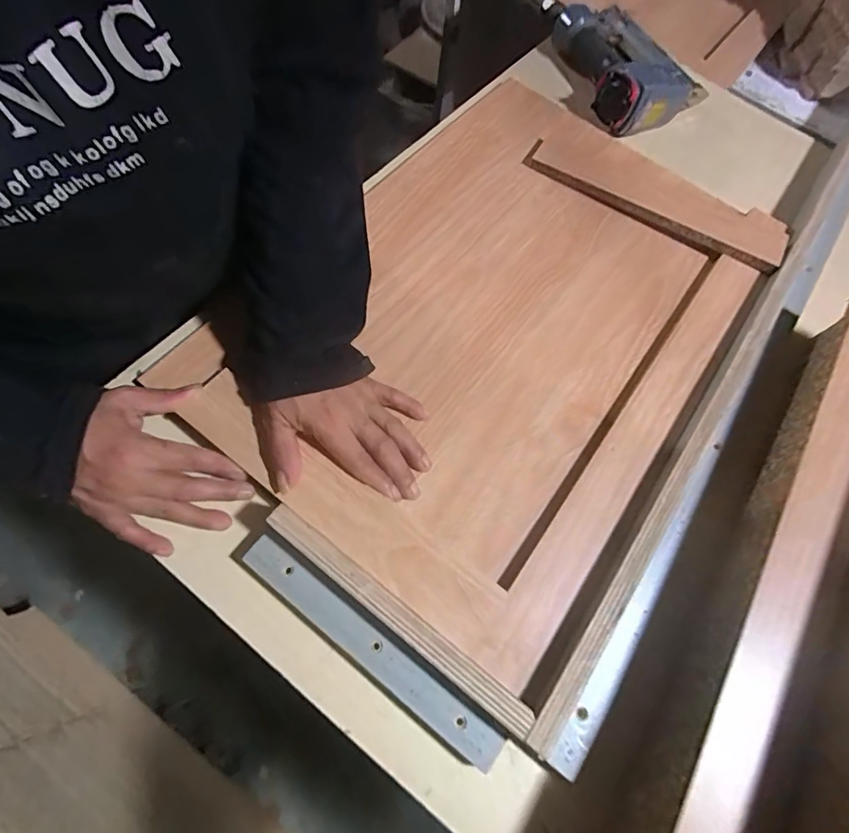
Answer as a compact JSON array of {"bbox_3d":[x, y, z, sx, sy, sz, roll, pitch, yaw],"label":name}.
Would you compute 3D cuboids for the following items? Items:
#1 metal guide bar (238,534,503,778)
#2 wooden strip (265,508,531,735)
[{"bbox_3d":[-0.039,0.161,0.328,0.218,0.008,0.024,37,68,10],"label":"metal guide bar"},{"bbox_3d":[-0.021,0.137,0.326,0.219,0.028,0.017,36,68,10],"label":"wooden strip"}]

